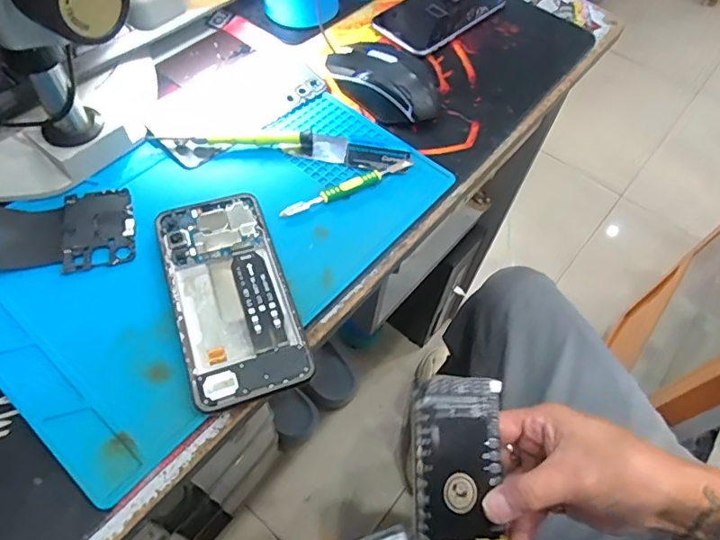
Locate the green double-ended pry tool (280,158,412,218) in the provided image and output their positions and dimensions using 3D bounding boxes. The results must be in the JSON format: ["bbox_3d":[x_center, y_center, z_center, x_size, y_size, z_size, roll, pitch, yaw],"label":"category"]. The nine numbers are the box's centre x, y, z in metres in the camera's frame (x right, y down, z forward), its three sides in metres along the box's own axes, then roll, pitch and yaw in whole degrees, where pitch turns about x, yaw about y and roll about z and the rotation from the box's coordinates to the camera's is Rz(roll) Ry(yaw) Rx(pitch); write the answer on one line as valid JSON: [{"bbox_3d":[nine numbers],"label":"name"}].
[{"bbox_3d":[-0.008,-0.068,0.410,0.120,0.008,0.012,-24,64,-18],"label":"green double-ended pry tool"}]

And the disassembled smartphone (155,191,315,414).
[{"bbox_3d":[-0.089,0.013,0.349,0.078,0.010,0.160,-17,62,-14],"label":"disassembled smartphone"}]

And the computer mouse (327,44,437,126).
[{"bbox_3d":[0.022,-0.177,0.462,0.115,0.037,0.059,33,62,15],"label":"computer mouse"}]

